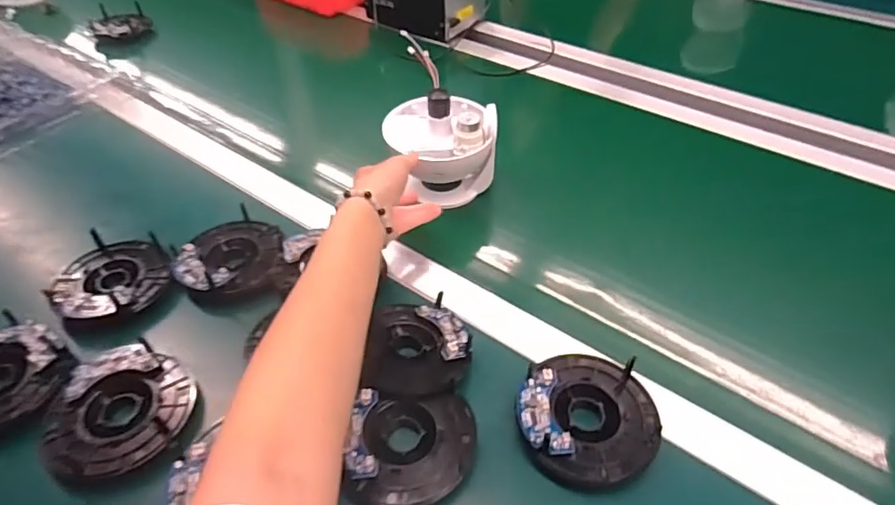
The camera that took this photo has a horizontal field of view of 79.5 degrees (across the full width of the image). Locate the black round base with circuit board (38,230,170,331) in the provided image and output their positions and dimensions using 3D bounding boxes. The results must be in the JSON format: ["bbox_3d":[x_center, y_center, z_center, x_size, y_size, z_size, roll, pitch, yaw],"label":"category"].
[{"bbox_3d":[-0.310,0.021,0.495,0.102,0.027,0.095,0,45,0],"label":"black round base with circuit board"}]

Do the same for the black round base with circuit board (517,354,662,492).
[{"bbox_3d":[0.102,0.121,0.394,0.098,0.028,0.102,0,45,0],"label":"black round base with circuit board"}]

